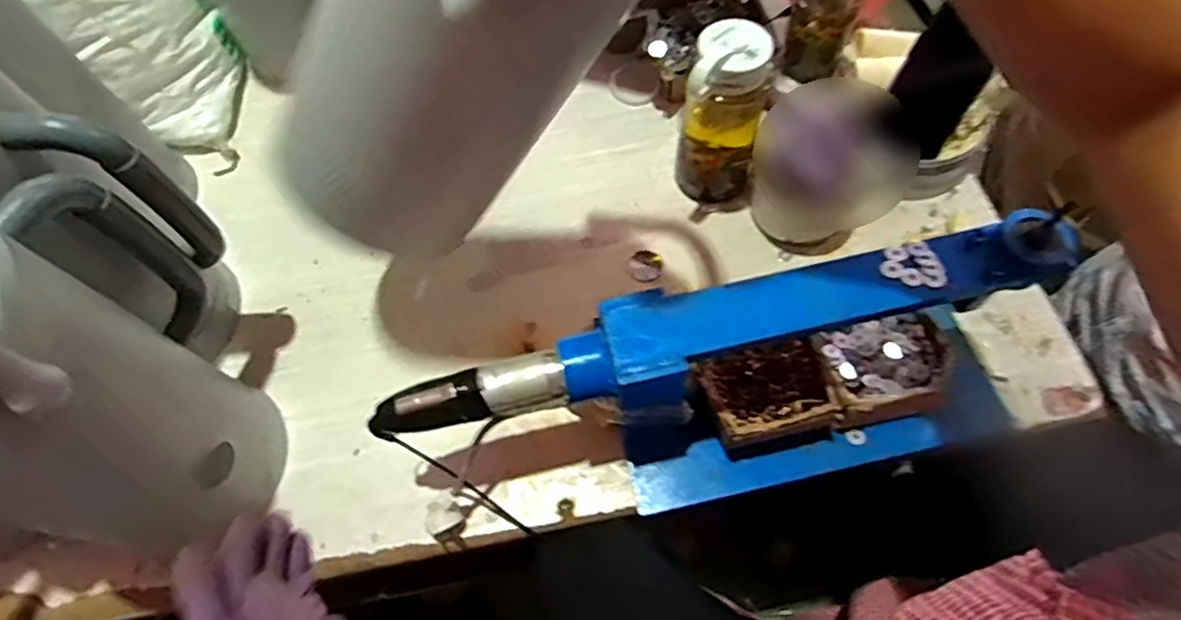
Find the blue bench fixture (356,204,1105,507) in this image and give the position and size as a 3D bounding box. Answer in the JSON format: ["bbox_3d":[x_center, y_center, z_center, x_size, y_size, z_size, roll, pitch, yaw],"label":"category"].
[{"bbox_3d":[0.110,0.066,0.526,0.533,0.179,0.137,-11,65,-2],"label":"blue bench fixture"}]

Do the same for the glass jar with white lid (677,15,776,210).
[{"bbox_3d":[0.135,-0.189,0.653,0.080,0.187,0.078,-1,65,3],"label":"glass jar with white lid"}]

